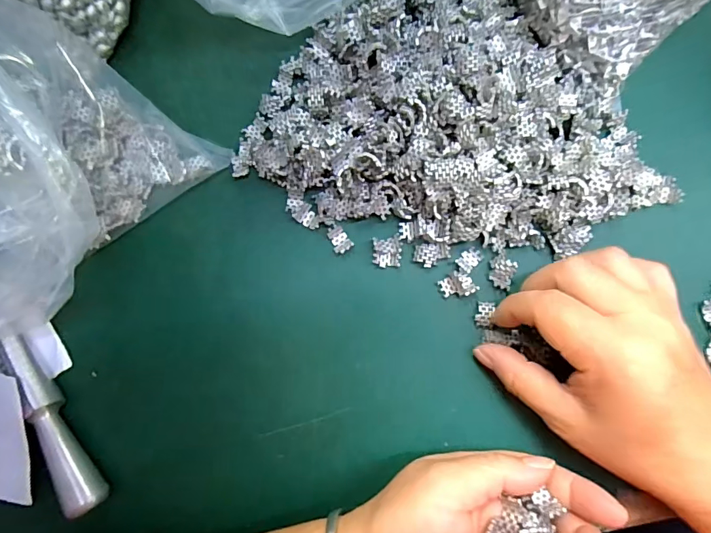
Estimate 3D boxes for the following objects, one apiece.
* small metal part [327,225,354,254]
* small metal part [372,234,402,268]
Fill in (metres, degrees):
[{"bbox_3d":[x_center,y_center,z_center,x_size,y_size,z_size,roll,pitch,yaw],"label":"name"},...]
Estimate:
[{"bbox_3d":[-0.010,-0.016,0.267,0.011,0.004,0.017,-36,83,-2],"label":"small metal part"},{"bbox_3d":[0.019,-0.009,0.265,0.017,0.004,0.018,-3,83,2],"label":"small metal part"}]

